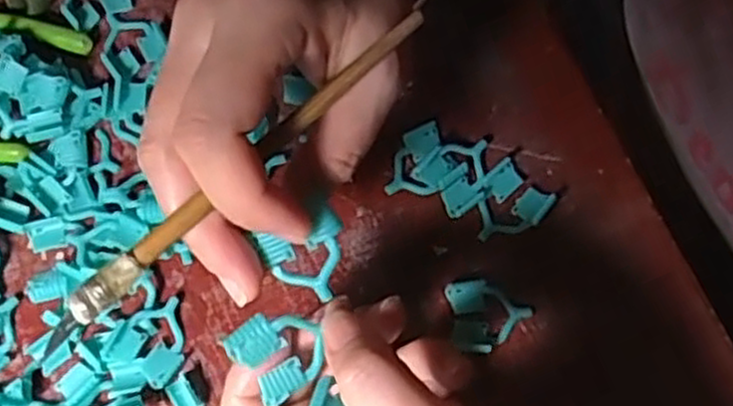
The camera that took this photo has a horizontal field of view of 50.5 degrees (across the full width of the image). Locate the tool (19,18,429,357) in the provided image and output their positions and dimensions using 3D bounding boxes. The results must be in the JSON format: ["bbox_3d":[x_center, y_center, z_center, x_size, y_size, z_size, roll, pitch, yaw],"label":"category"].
[{"bbox_3d":[-0.039,-0.009,0.237,0.152,0.007,0.010,-43,78,-13],"label":"tool"}]

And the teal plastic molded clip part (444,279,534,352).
[{"bbox_3d":[0.052,0.046,0.322,0.033,0.008,0.029,-8,73,-3],"label":"teal plastic molded clip part"}]

